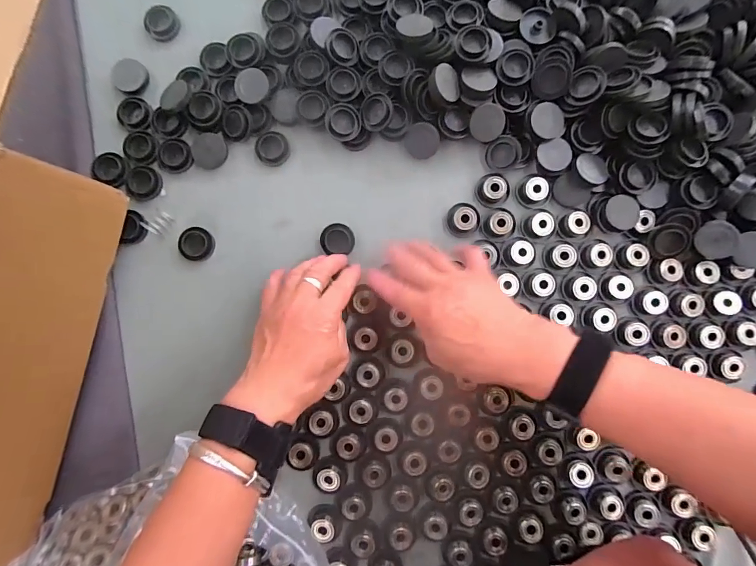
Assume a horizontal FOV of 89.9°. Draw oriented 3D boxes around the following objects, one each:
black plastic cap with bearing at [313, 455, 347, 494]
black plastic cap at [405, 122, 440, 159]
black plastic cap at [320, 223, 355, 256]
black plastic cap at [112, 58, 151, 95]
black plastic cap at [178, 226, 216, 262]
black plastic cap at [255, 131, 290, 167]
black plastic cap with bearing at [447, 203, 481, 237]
[{"bbox_3d":[-0.044,0.178,0.351,0.029,0.015,0.028,2,87,0],"label":"black plastic cap with bearing"},{"bbox_3d":[0.043,-0.135,0.360,0.033,0.009,0.033,-3,120,4],"label":"black plastic cap"},{"bbox_3d":[-0.038,-0.042,0.359,0.031,0.013,0.027,2,87,0],"label":"black plastic cap"},{"bbox_3d":[-0.236,-0.197,0.361,0.031,0.005,0.032,0,87,0],"label":"black plastic cap"},{"bbox_3d":[-0.173,-0.038,0.358,0.033,0.007,0.030,0,87,0],"label":"black plastic cap"},{"bbox_3d":[-0.102,-0.130,0.365,0.031,0.007,0.032,0,87,0],"label":"black plastic cap"},{"bbox_3d":[0.083,-0.061,0.362,0.031,0.012,0.031,0,87,0],"label":"black plastic cap with bearing"}]

